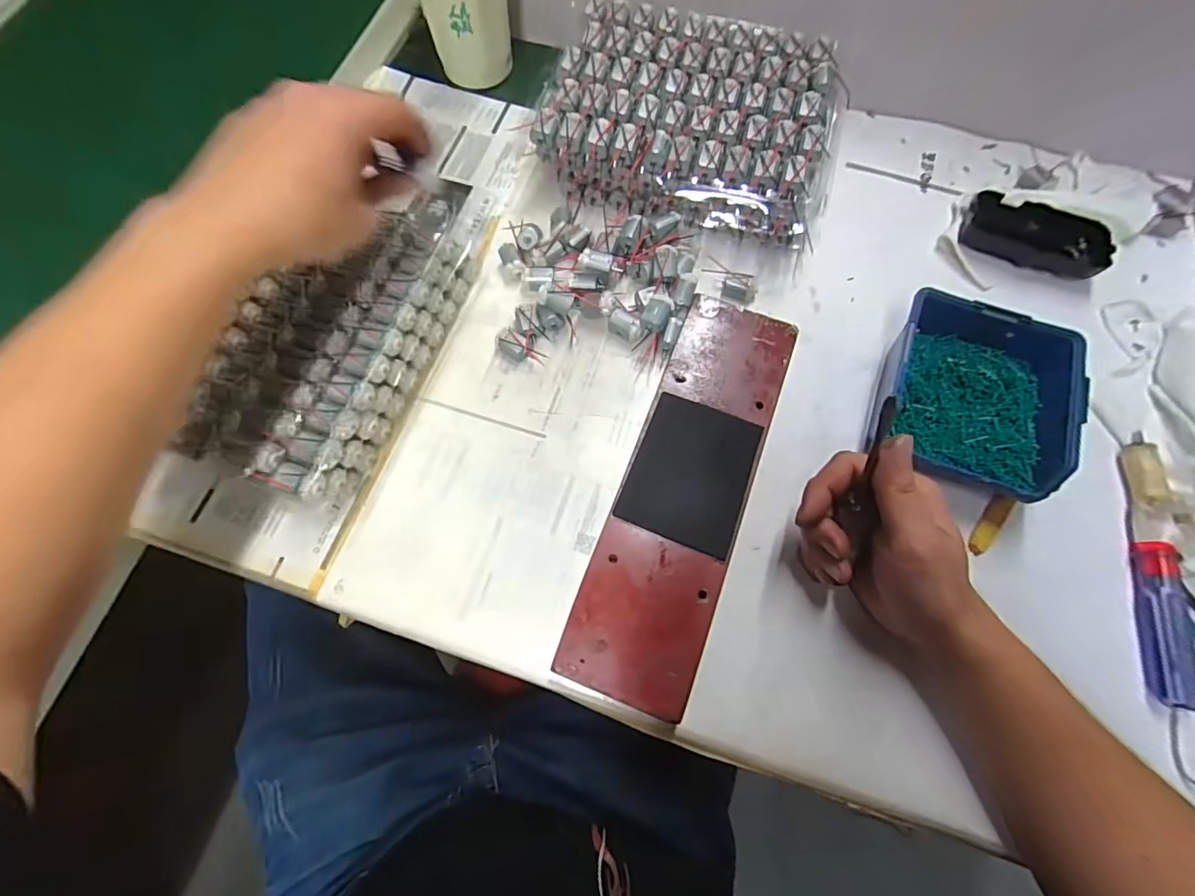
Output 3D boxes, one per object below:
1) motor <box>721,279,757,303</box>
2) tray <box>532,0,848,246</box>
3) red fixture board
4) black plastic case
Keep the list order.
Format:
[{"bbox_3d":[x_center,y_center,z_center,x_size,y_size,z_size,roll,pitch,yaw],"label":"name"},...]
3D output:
[{"bbox_3d":[0.118,-0.131,0.422,0.028,0.014,0.014,8,72,4],"label":"motor"},{"bbox_3d":[0.078,-0.285,0.442,0.238,0.068,0.189,18,72,7],"label":"tray"},{"bbox_3d":[0.063,0.024,0.354,0.080,0.030,0.287,20,73,7],"label":"red fixture board"},{"bbox_3d":[0.362,-0.178,0.420,0.106,0.028,0.048,25,73,9],"label":"black plastic case"}]

